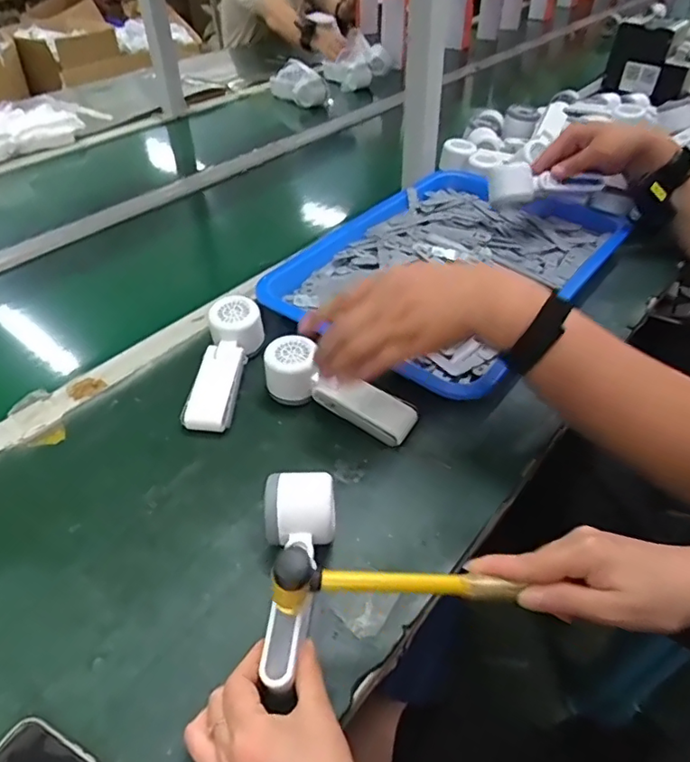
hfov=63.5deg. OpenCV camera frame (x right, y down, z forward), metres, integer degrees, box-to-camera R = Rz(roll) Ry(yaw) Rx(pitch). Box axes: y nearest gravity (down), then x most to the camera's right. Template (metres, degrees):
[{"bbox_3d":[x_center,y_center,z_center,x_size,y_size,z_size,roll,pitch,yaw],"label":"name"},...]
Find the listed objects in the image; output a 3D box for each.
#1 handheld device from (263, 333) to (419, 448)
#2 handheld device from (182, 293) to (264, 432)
[{"bbox_3d":[-0.007,0.007,0.569,0.165,0.051,0.050,20,47,19],"label":"handheld device"},{"bbox_3d":[-0.131,-0.020,0.608,0.058,0.037,0.170,7,57,4],"label":"handheld device"}]

